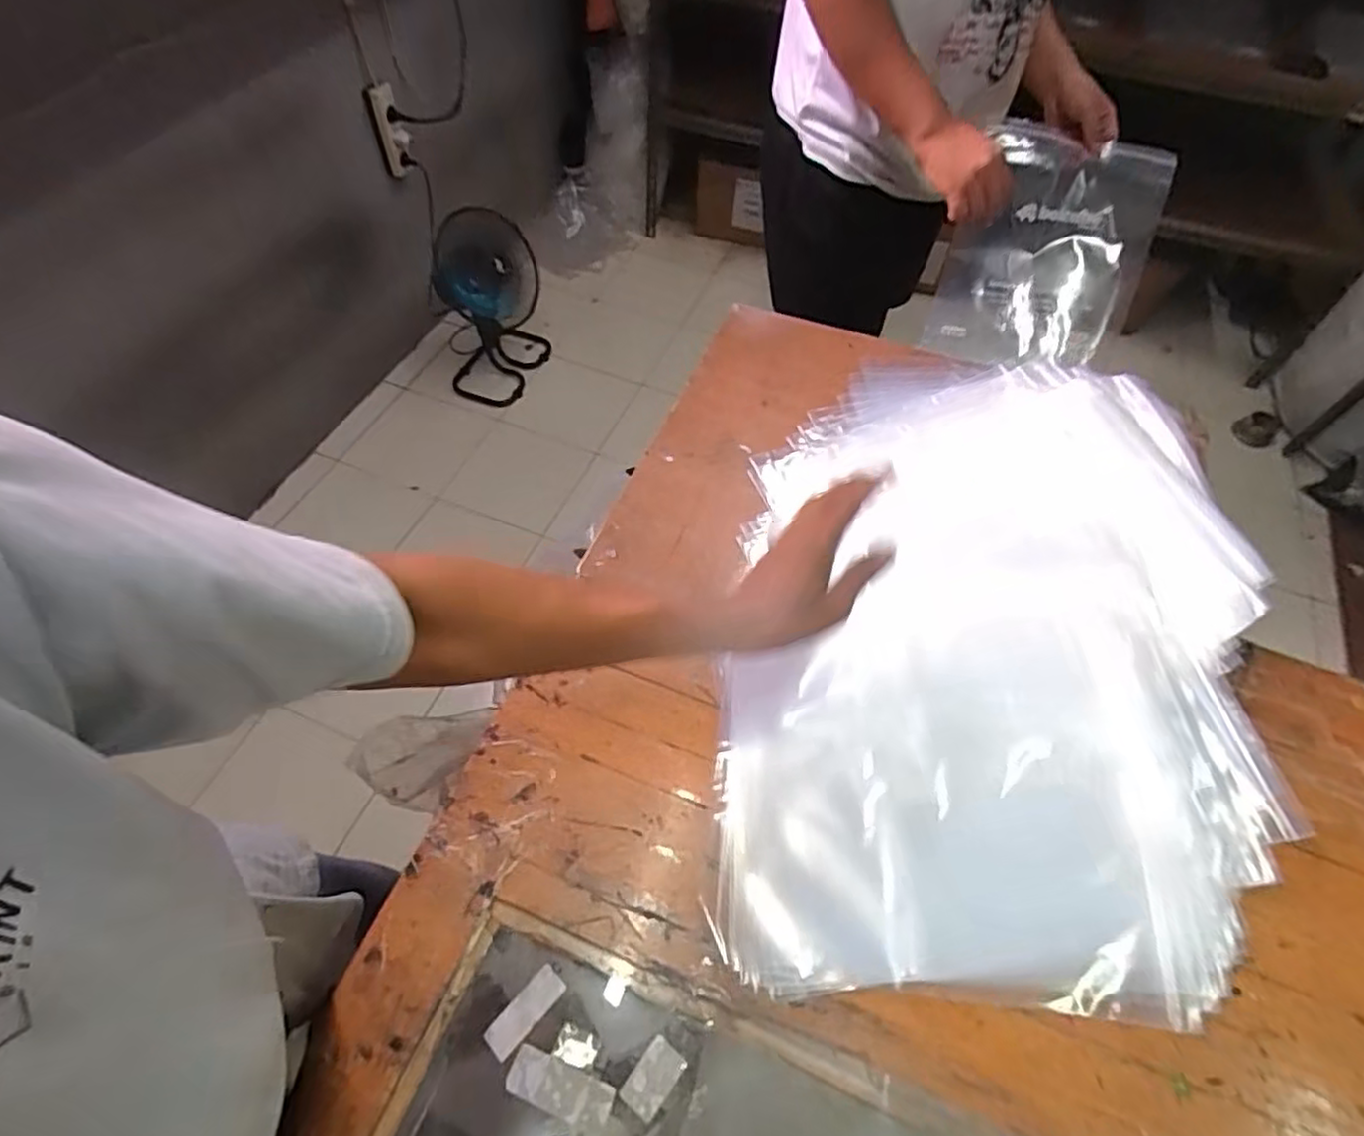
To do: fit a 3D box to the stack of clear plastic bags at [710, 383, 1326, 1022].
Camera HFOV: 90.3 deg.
[{"bbox_3d":[0.285,0.038,0.631,0.477,0.031,0.624,2,60,4],"label":"stack of clear plastic bags"}]

